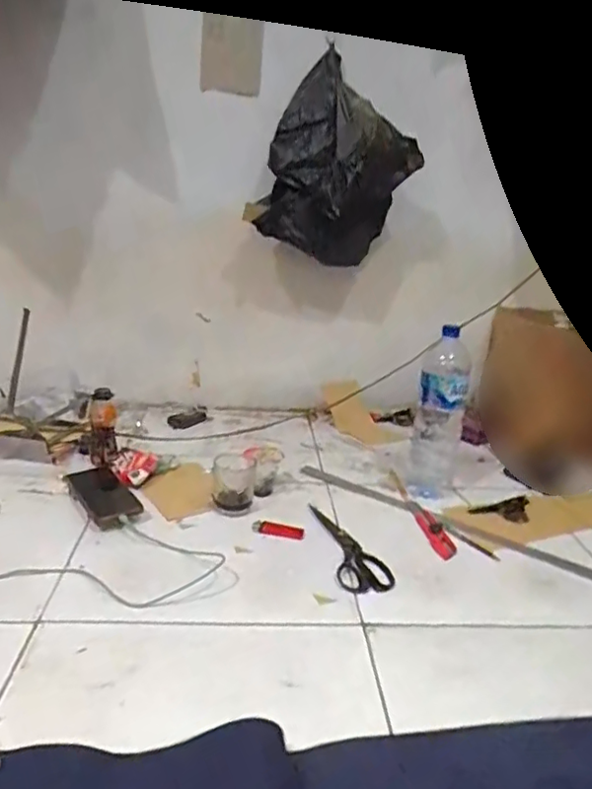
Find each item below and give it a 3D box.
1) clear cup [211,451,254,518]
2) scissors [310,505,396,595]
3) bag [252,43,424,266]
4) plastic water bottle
[{"bbox_3d":[-0.107,0.150,1.024,0.067,0.075,0.077,-7,21,-29],"label":"clear cup"},{"bbox_3d":[0.085,0.231,0.930,0.079,0.005,0.226,0,18,-10],"label":"scissors"},{"bbox_3d":[0.090,-0.464,1.244,0.299,0.369,0.174,7,18,7],"label":"bag"},{"bbox_3d":[0.260,0.047,1.096,0.086,0.281,0.076,8,19,15],"label":"plastic water bottle"}]

